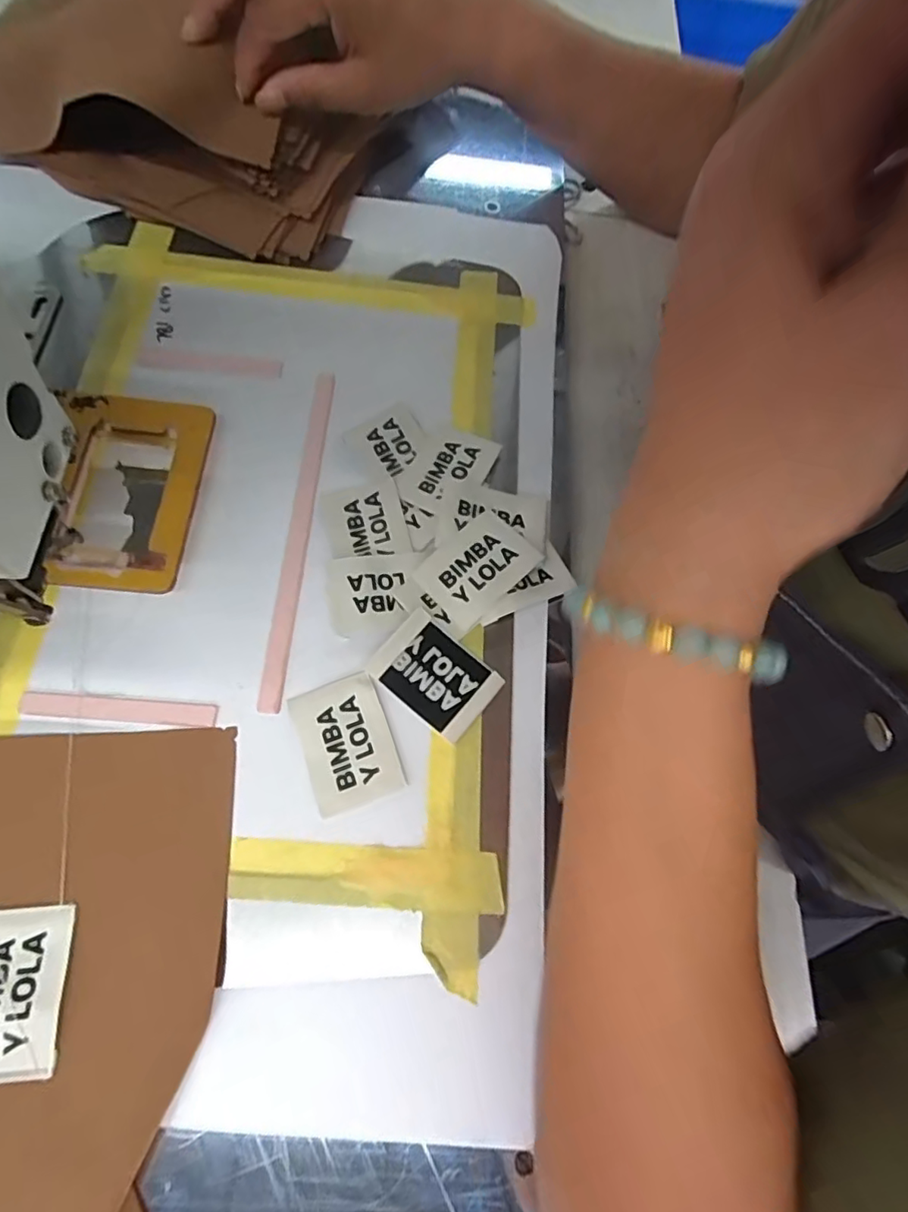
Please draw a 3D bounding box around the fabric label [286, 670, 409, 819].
[{"bbox_3d":[-0.050,0.062,0.267,0.040,0.004,0.057,-20,72,-11],"label":"fabric label"}]

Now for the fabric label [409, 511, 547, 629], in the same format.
[{"bbox_3d":[0.013,-0.021,0.298,0.058,0.008,0.041,-40,77,-17],"label":"fabric label"}]

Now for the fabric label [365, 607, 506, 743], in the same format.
[{"bbox_3d":[-0.009,0.033,0.280,0.056,0.007,0.040,39,75,5],"label":"fabric label"}]

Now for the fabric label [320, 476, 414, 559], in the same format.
[{"bbox_3d":[-0.047,-0.046,0.307,0.041,0.004,0.045,-13,71,-9],"label":"fabric label"}]

